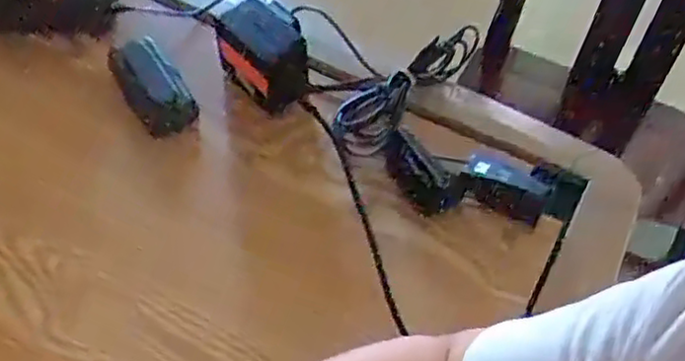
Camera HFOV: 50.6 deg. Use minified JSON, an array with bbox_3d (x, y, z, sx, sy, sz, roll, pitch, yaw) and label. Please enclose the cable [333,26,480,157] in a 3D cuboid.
[{"bbox_3d":[0.056,-0.090,0.649,0.052,0.032,0.179,31,60,18],"label":"cable"}]

